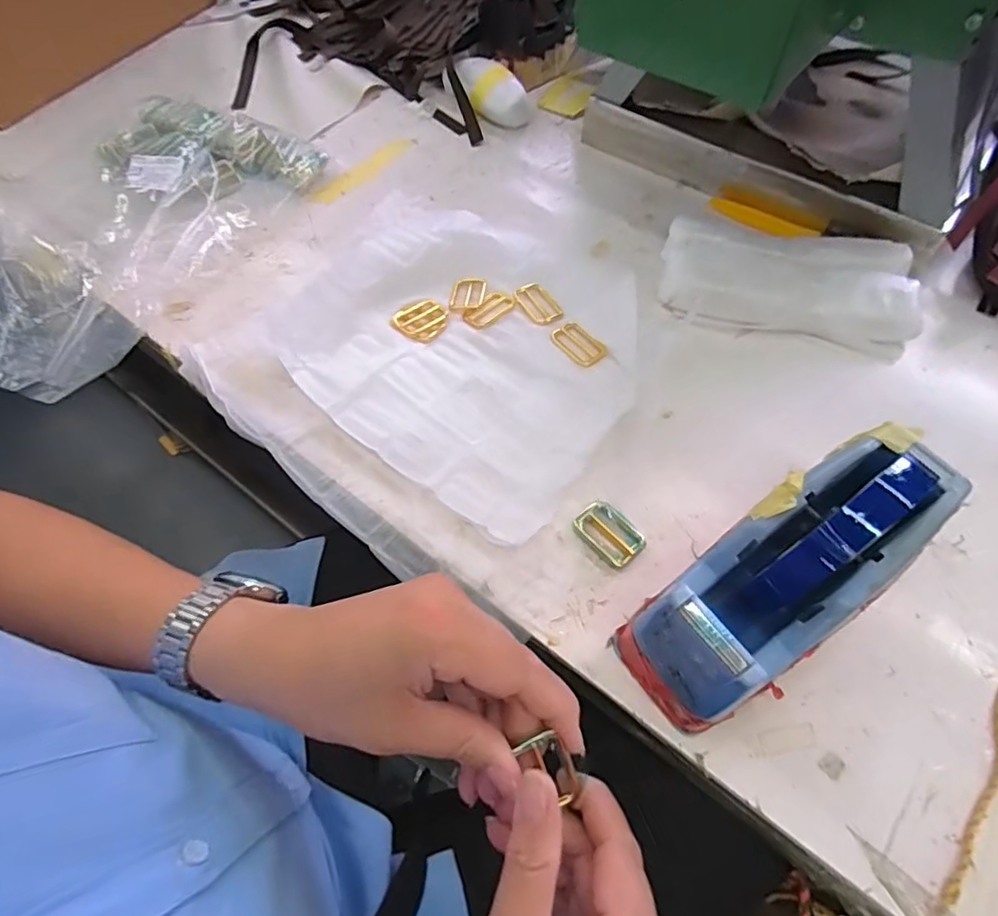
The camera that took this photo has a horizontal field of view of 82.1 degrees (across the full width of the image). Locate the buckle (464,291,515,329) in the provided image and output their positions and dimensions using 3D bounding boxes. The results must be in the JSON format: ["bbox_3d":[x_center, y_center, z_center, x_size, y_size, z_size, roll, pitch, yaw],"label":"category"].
[{"bbox_3d":[-0.009,-0.131,0.505,0.045,0.006,0.027,-37,66,-20],"label":"buckle"}]

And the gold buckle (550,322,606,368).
[{"bbox_3d":[0.067,-0.096,0.487,0.028,0.004,0.048,-40,73,-8],"label":"gold buckle"}]

